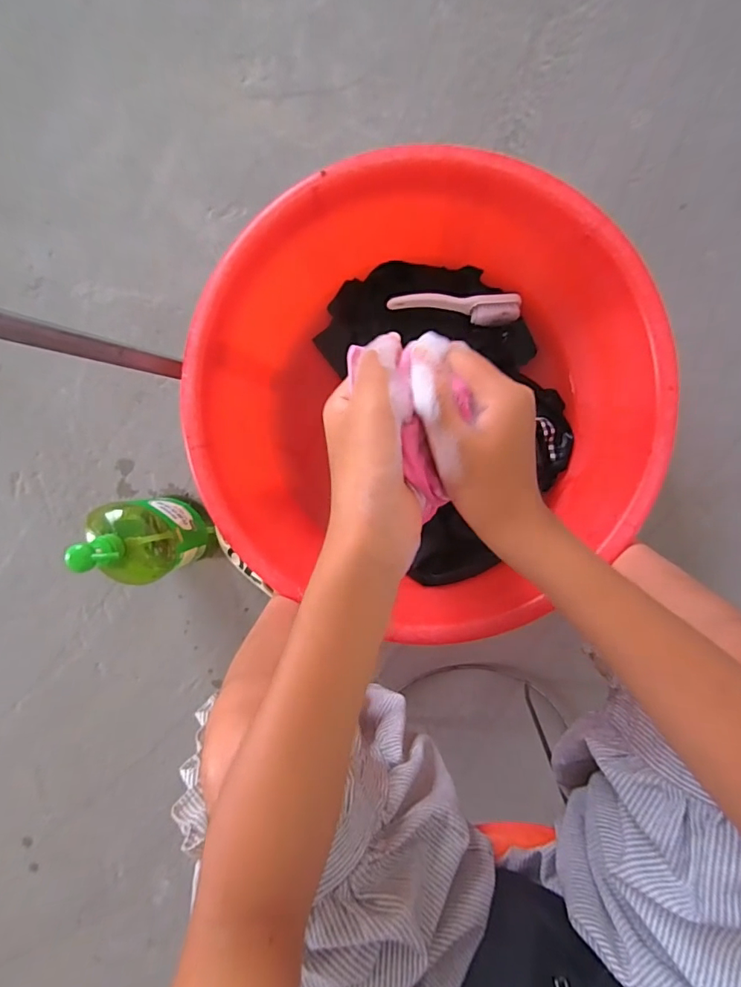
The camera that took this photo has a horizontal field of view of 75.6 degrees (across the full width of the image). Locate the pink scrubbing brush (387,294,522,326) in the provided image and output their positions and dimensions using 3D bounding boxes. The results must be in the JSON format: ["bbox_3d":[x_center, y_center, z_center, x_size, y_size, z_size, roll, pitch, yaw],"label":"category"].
[{"bbox_3d":[0.122,-0.263,0.683,0.188,0.030,0.043,-1,93,3],"label":"pink scrubbing brush"}]

